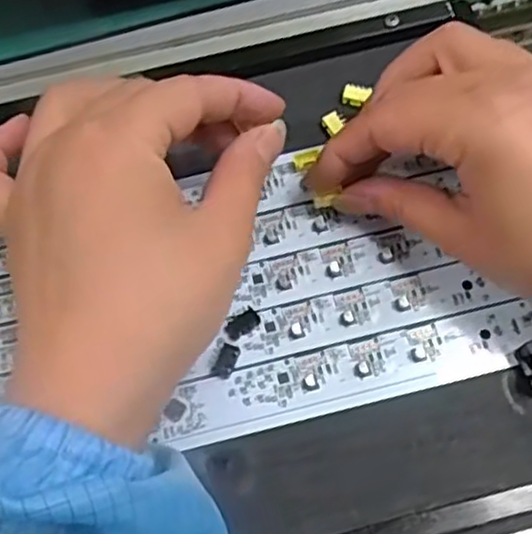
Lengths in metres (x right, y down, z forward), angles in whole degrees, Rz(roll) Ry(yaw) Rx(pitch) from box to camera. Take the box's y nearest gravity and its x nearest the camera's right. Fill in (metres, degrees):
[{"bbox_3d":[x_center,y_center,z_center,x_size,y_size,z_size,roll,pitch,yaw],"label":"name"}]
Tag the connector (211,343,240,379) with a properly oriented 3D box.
[{"bbox_3d":[-0.017,0.039,0.299,0.008,0.004,0.014,24,72,11],"label":"connector"}]

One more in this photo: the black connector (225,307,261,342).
[{"bbox_3d":[-0.010,0.024,0.304,0.015,0.004,0.009,-33,71,-9],"label":"black connector"}]

